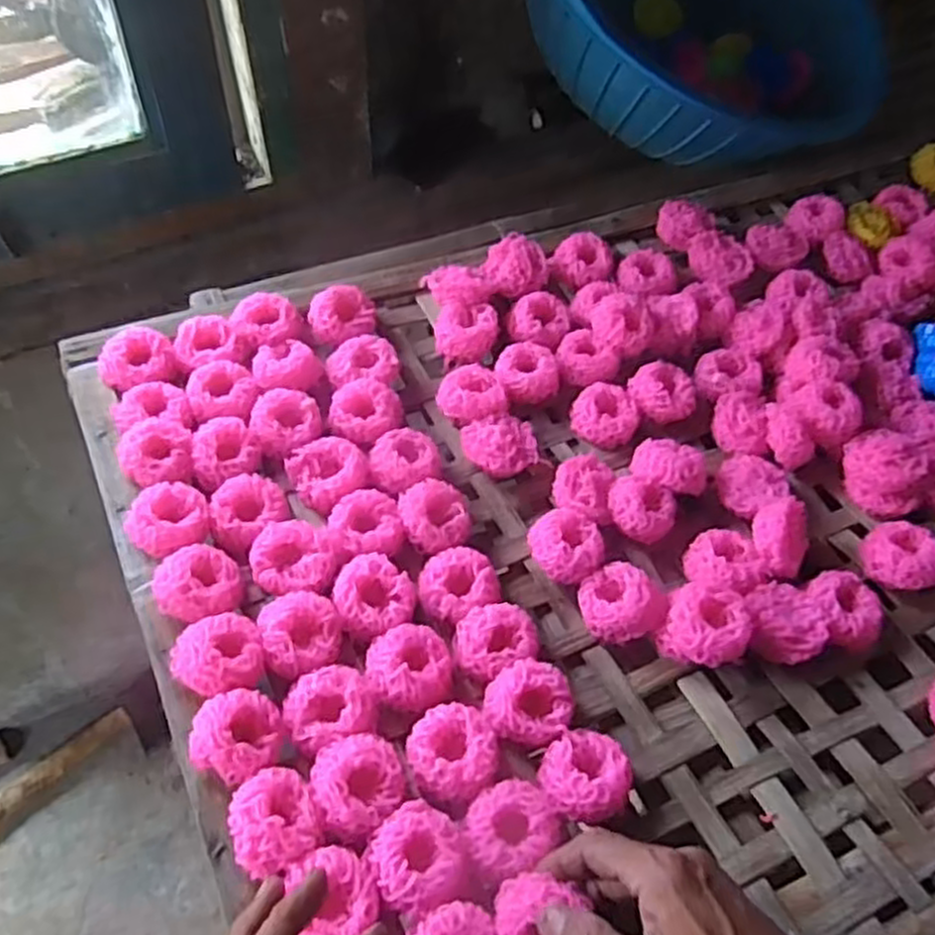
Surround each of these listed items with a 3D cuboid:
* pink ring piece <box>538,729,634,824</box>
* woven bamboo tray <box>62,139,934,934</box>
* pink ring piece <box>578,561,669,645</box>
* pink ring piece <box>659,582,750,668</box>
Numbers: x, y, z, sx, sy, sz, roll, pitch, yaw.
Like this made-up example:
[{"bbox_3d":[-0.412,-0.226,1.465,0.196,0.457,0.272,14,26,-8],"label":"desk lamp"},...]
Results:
[{"bbox_3d":[0.070,0.183,0.465,0.050,0.030,0.050,2,55,-2],"label":"pink ring piece"},{"bbox_3d":[0.307,-0.055,0.621,1.083,0.069,0.609,-21,60,-15],"label":"woven bamboo tray"},{"bbox_3d":[0.102,0.093,0.532,0.046,0.034,0.054,-38,65,-25],"label":"pink ring piece"},{"bbox_3d":[0.157,0.104,0.516,0.055,0.036,0.053,2,55,-2],"label":"pink ring piece"}]

